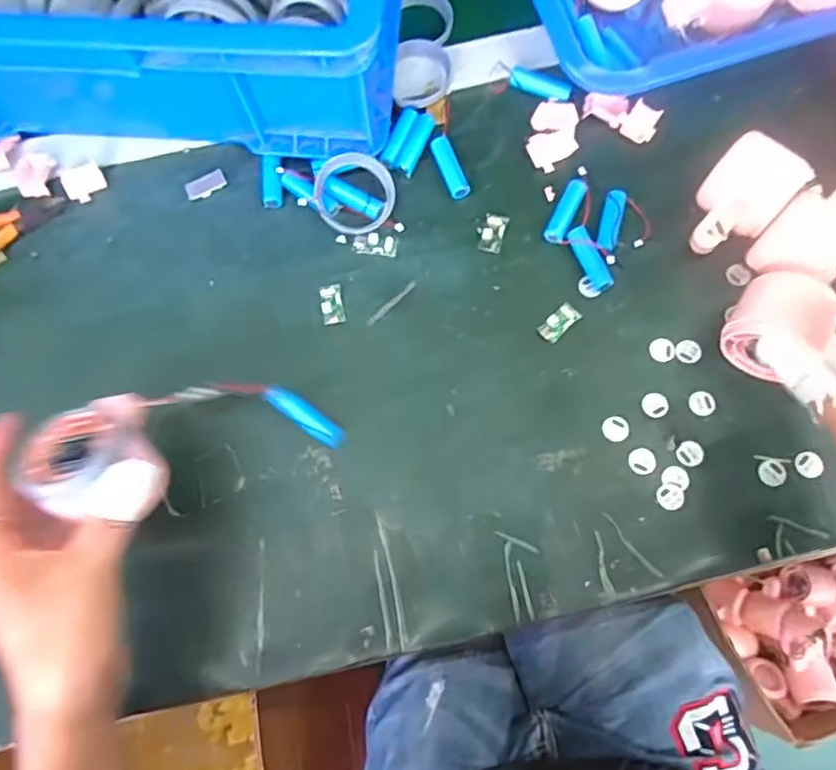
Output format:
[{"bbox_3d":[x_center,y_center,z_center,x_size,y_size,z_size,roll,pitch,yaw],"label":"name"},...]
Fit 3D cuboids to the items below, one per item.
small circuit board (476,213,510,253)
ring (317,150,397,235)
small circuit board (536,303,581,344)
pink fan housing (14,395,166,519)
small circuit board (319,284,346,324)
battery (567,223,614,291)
[{"bbox_3d":[0.055,-0.114,0.461,0.020,0.004,0.032,17,79,5],"label":"small circuit board"},{"bbox_3d":[-0.046,-0.141,0.458,0.058,0.013,0.058,-1,94,-12],"label":"ring"},{"bbox_3d":[0.101,-0.045,0.437,0.031,0.004,0.016,-42,80,-7],"label":"small circuit board"},{"bbox_3d":[-0.178,0.042,0.340,0.065,0.032,0.074,-20,78,-3],"label":"pink fan housing"},{"bbox_3d":[-0.062,-0.059,0.450,0.016,0.004,0.030,-12,78,-1],"label":"small circuit board"},{"bbox_3d":[0.124,-0.091,0.444,0.013,0.016,0.051,-22,78,-3],"label":"battery"}]

